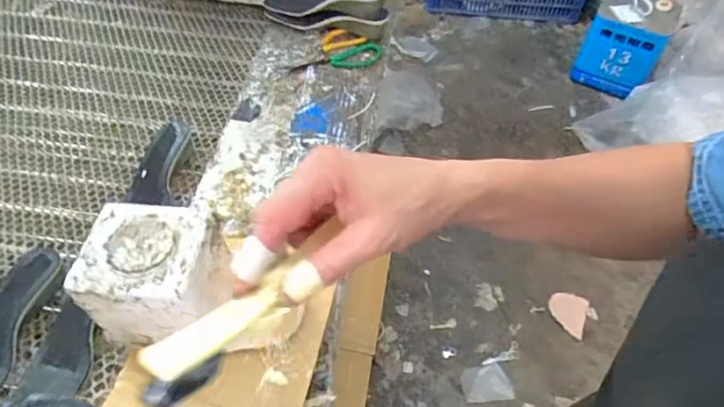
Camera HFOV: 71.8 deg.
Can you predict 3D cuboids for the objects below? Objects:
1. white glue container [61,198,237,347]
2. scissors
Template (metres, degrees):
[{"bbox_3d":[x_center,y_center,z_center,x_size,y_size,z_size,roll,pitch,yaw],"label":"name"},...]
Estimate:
[{"bbox_3d":[-0.205,0.072,0.511,0.118,0.104,0.106,4,53,2],"label":"white glue container"},{"bbox_3d":[-0.047,-0.292,0.930,0.161,0.022,0.099,-4,53,-4],"label":"scissors"}]

